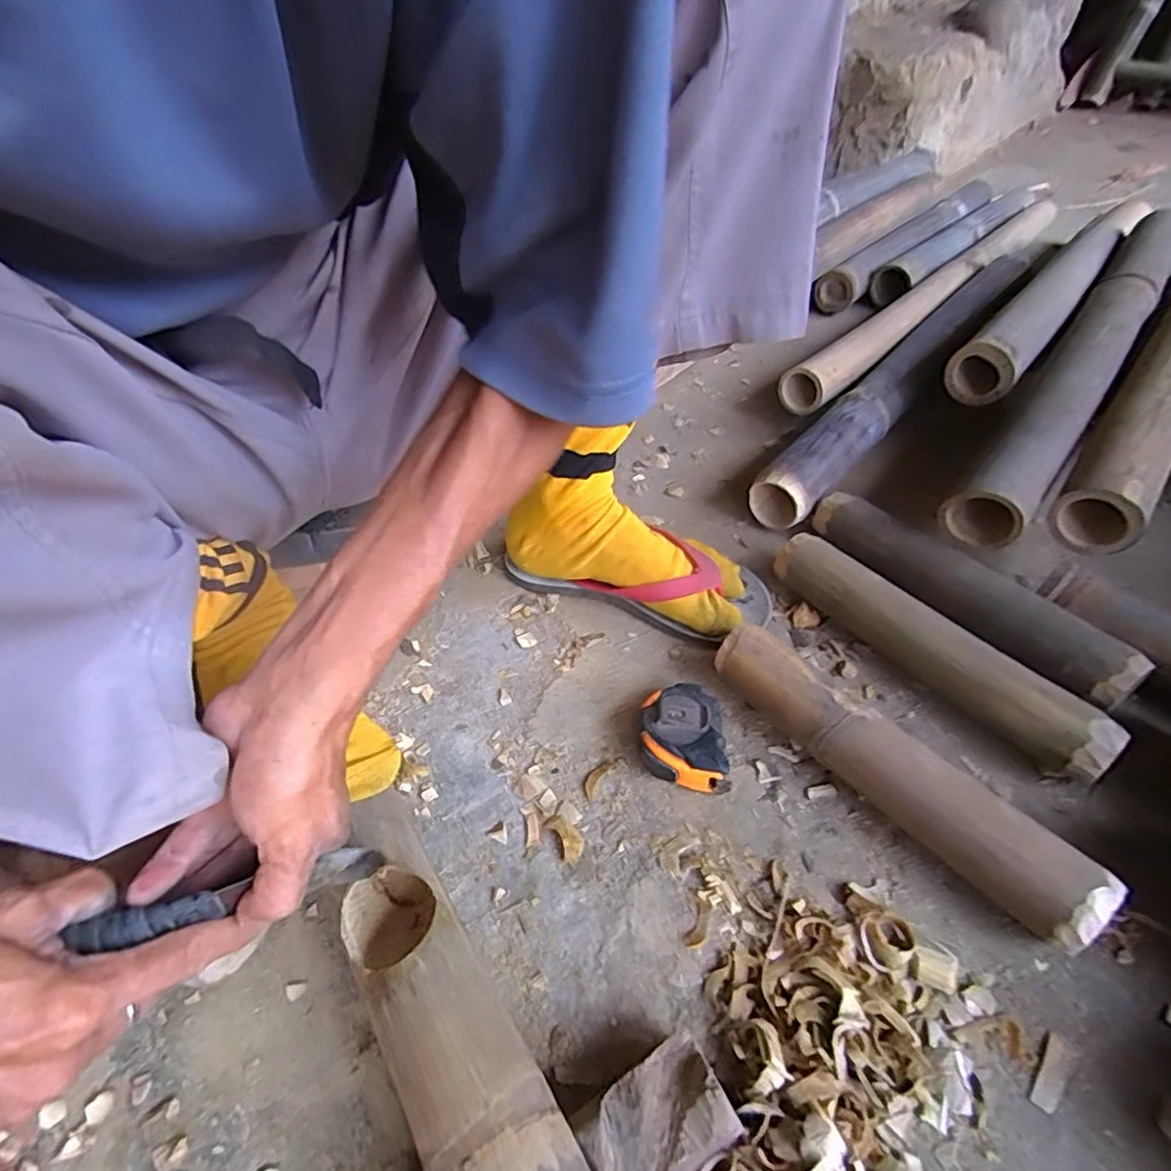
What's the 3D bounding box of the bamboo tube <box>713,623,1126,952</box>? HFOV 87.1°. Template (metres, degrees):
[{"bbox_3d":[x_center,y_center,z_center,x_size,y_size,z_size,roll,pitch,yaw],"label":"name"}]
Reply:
[{"bbox_3d":[0.187,0.113,0.395,0.043,0.052,0.249,-32,51,-22],"label":"bamboo tube"}]

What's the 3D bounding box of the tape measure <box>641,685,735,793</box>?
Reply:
[{"bbox_3d":[0.066,0.107,0.428,0.054,0.034,0.069,-3,46,3],"label":"tape measure"}]

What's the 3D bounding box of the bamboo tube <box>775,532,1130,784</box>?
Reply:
[{"bbox_3d":[0.251,0.044,0.461,0.038,0.052,0.250,-29,50,-20],"label":"bamboo tube"}]

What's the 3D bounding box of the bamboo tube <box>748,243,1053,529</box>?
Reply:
[{"bbox_3d":[0.418,-0.284,0.748,0.062,0.068,0.750,30,56,30],"label":"bamboo tube"}]

